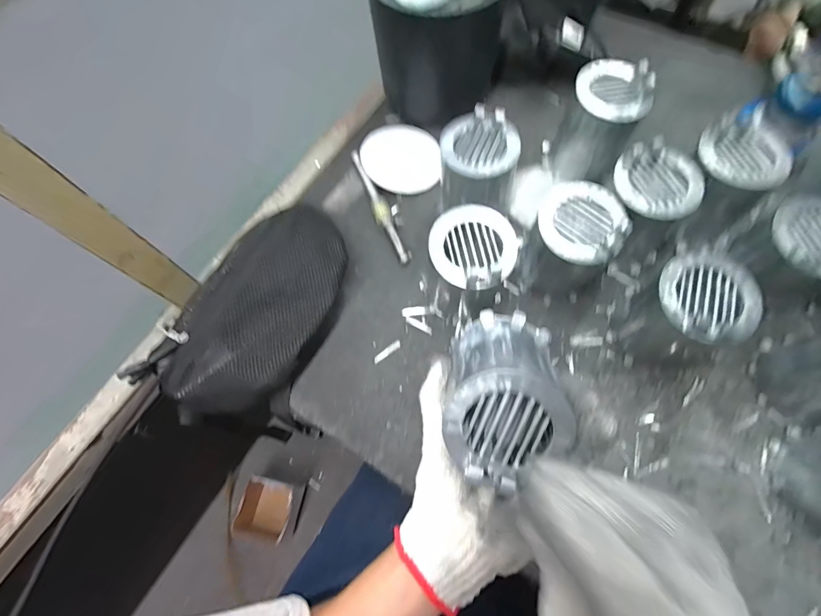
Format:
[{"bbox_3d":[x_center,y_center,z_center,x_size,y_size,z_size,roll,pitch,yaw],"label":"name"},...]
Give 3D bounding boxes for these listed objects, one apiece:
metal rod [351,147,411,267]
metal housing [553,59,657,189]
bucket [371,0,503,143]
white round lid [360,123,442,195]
[{"bbox_3d":[-0.045,-0.140,0.525,0.019,0.016,0.189,-24,69,-5],"label":"metal rod"},{"bbox_3d":[0.239,-0.231,0.497,0.088,0.117,0.100,19,71,11],"label":"metal housing"},{"bbox_3d":[0.034,-0.366,0.527,0.150,0.192,0.143,-1,68,4],"label":"bucket"},{"bbox_3d":[-0.012,-0.222,0.562,0.111,0.017,0.125,-5,68,2],"label":"white round lid"}]

